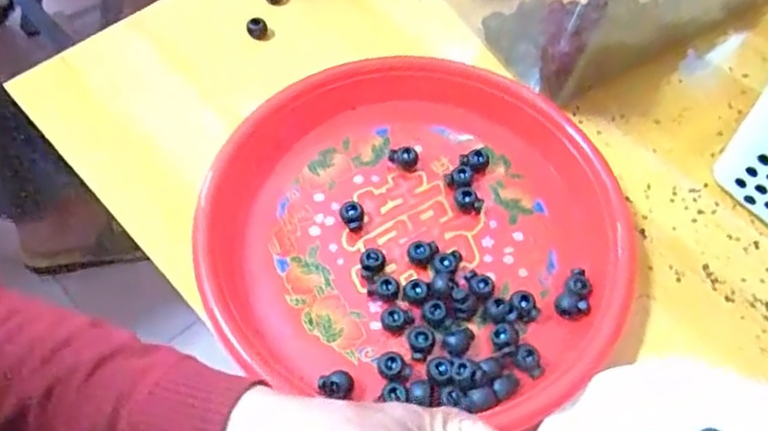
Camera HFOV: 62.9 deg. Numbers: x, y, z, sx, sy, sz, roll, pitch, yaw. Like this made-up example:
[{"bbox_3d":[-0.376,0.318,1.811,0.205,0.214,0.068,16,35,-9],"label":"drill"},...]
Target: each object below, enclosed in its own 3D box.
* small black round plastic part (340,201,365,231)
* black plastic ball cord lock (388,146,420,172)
[{"bbox_3d":[-0.020,0.000,0.392,0.015,0.014,0.016,2,59,-3],"label":"small black round plastic part"},{"bbox_3d":[0.013,-0.038,0.418,0.019,0.011,0.013,13,60,4],"label":"black plastic ball cord lock"}]

